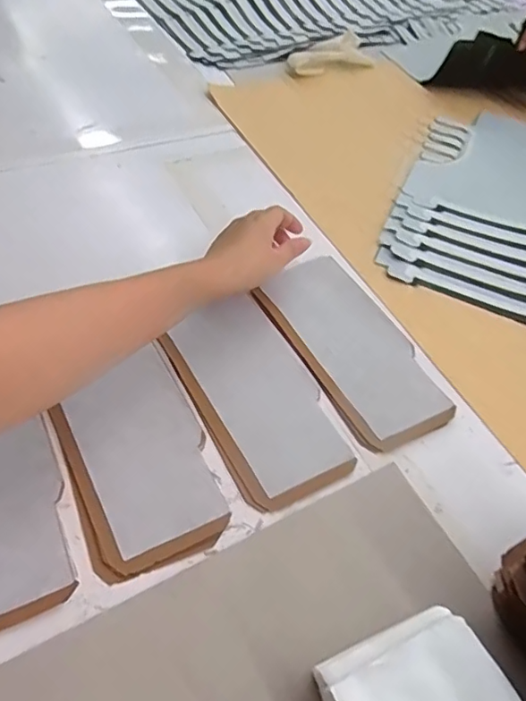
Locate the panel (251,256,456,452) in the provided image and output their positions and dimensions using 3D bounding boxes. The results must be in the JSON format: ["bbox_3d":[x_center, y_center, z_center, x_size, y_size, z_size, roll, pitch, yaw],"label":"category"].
[{"bbox_3d":[0.085,-0.011,0.512,0.114,0.023,0.213,-25,61,-25],"label":"panel"}]

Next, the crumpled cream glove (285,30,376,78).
[{"bbox_3d":[0.112,-0.481,0.888,0.166,0.014,0.085,-30,60,-22],"label":"crumpled cream glove"}]

